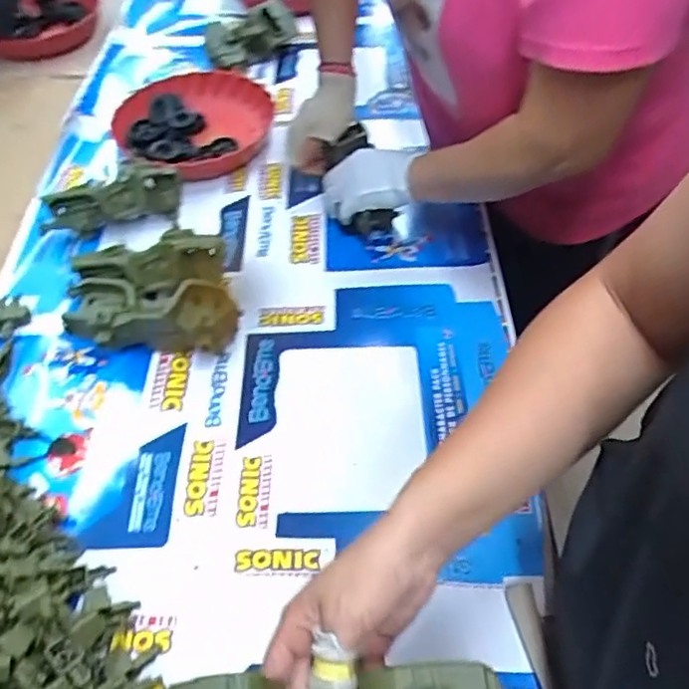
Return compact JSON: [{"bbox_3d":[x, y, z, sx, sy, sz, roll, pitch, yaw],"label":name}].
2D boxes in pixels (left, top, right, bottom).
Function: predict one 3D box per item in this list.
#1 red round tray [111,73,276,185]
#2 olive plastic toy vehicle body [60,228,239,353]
[{"bbox_3d":[-0.222,-0.331,0.954,0.228,0.064,0.228,0,52,0],"label":"red round tray"},{"bbox_3d":[-0.222,-0.054,0.716,0.191,0.078,0.157,-9,52,-2],"label":"olive plastic toy vehicle body"}]

